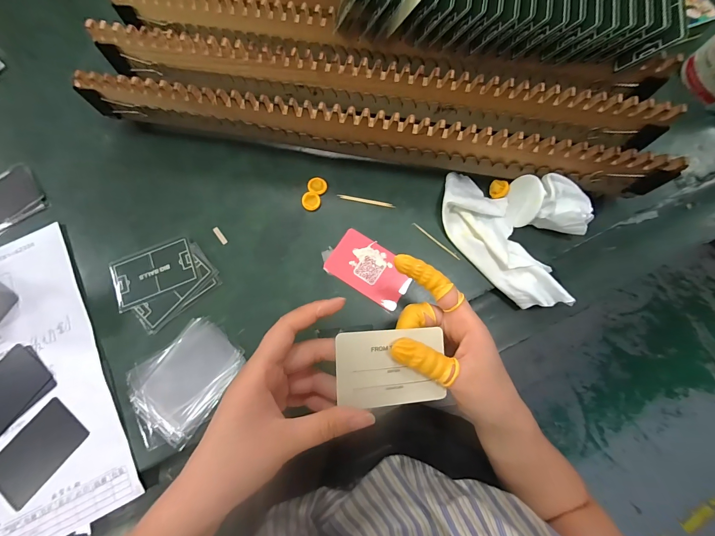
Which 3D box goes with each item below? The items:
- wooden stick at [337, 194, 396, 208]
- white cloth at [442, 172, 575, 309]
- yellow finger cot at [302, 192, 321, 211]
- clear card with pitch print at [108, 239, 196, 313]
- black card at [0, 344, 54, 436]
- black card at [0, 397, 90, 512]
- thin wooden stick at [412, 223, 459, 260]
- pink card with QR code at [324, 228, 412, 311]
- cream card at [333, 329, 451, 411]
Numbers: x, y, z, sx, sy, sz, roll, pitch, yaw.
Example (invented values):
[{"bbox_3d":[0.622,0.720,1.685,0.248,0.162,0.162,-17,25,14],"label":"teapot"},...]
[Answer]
[{"bbox_3d":[0.010,-0.075,0.363,0.064,0.004,0.005,11,77,4],"label":"wooden stick"},{"bbox_3d":[0.142,-0.027,0.338,0.065,0.026,0.166,-28,78,-5],"label":"white cloth"},{"bbox_3d":[-0.051,-0.074,0.360,0.019,0.004,0.022,-7,77,-1],"label":"yellow finger cot"},{"bbox_3d":[-0.216,0.005,0.343,0.086,0.004,0.052,-21,77,-4],"label":"clear card with pitch print"},{"bbox_3d":[-0.352,0.126,0.321,0.055,0.004,0.088,36,81,9],"label":"black card"},{"bbox_3d":[-0.302,0.173,0.307,0.055,0.004,0.085,38,82,11],"label":"black card"},{"bbox_3d":[0.085,-0.029,0.351,0.062,0.004,0.004,41,81,10],"label":"thin wooden stick"},{"bbox_3d":[0.014,0.000,0.343,0.086,0.004,0.053,32,79,10],"label":"pink card with QR code"},{"bbox_3d":[0.026,0.073,0.240,0.081,0.004,0.053,0,85,-15],"label":"cream card"}]

